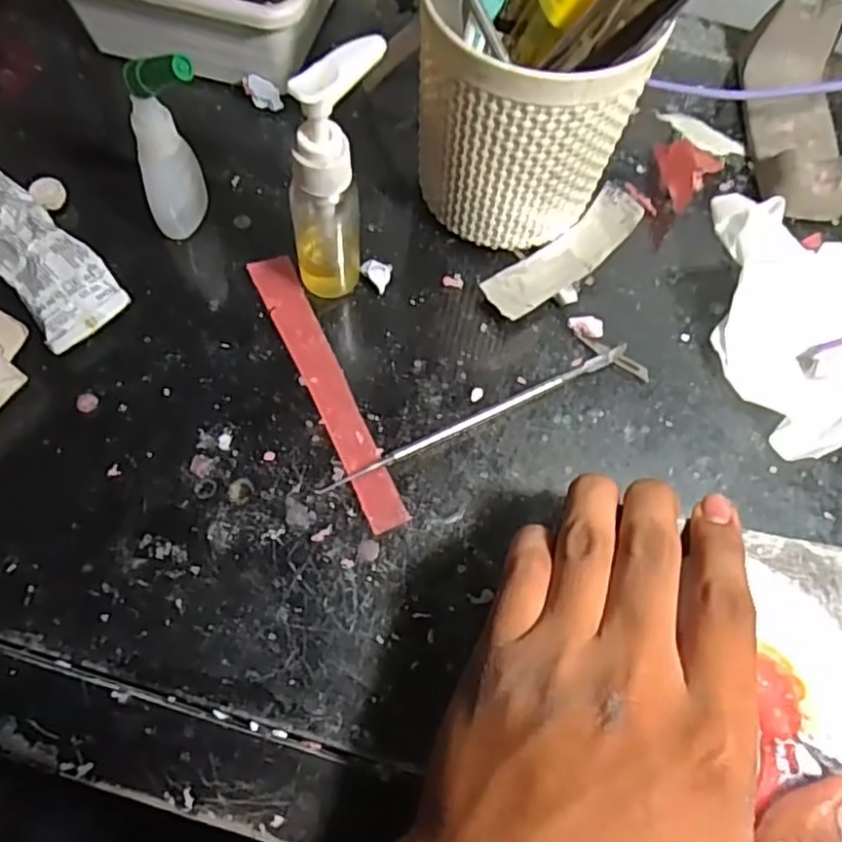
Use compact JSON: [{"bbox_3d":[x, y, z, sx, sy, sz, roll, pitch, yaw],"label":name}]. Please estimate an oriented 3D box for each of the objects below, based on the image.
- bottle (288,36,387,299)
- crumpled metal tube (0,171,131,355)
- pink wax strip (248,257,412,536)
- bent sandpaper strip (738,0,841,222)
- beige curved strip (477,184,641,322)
[{"bbox_3d":[-0.036,-0.097,0.287,0.038,0.114,0.035,-2,67,-4],"label":"bottle"},{"bbox_3d":[-0.203,-0.101,0.324,0.039,0.033,0.163,-41,75,-18],"label":"crumpled metal tube"},{"bbox_3d":[-0.043,-0.017,0.313,0.019,0.004,0.145,-21,71,-16],"label":"pink wax strip"},{"bbox_3d":[0.212,-0.171,0.380,0.048,0.040,0.127,4,66,-2],"label":"bent sandpaper strip"},{"bbox_3d":[0.068,-0.080,0.334,0.082,0.030,0.027,-37,73,-17],"label":"beige curved strip"}]

